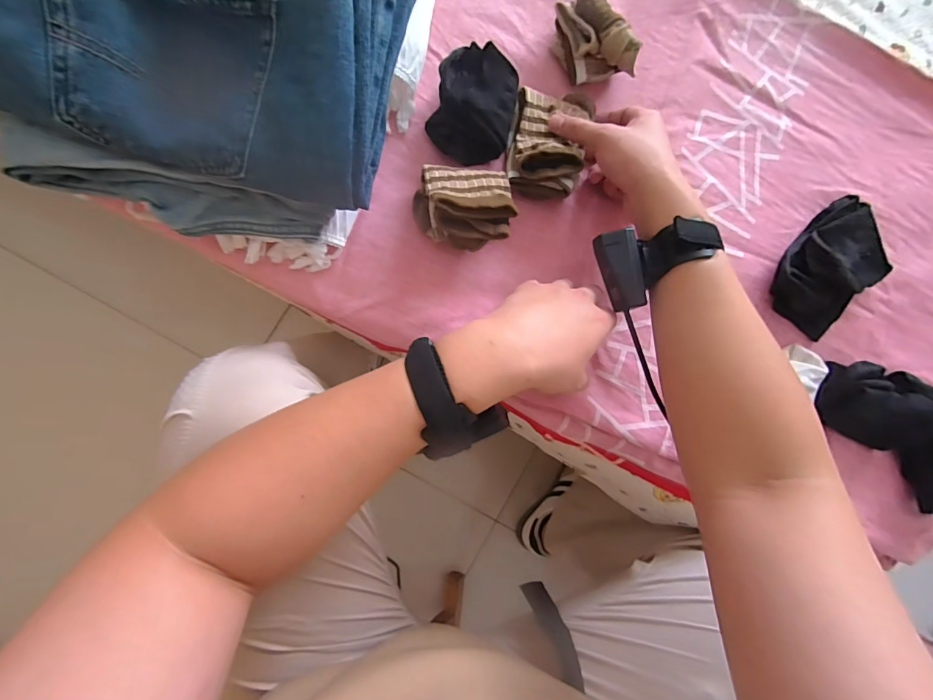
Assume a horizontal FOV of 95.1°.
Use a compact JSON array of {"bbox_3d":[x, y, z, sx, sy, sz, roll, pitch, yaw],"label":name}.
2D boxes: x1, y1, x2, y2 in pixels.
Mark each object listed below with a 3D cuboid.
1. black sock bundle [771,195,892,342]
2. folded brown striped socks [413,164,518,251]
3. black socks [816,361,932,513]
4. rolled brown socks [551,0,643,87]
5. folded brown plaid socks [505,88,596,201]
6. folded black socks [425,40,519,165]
[{"bbox_3d":[0.413,-0.092,0.472,0.102,0.054,0.150,45,85,-5],"label":"black sock bundle"},{"bbox_3d":[-0.001,-0.134,0.404,0.090,0.068,0.076,5,89,-7],"label":"folded brown striped socks"},{"bbox_3d":[0.482,0.098,0.476,0.197,0.059,0.138,15,88,-7],"label":"black socks"},{"bbox_3d":[0.128,-0.311,0.434,0.045,0.061,0.091,-31,93,-6],"label":"rolled brown socks"},{"bbox_3d":[0.086,-0.209,0.427,0.078,0.051,0.112,10,88,-7],"label":"folded brown plaid socks"},{"bbox_3d":[0.008,-0.236,0.422,0.082,0.049,0.112,16,88,-7],"label":"folded black socks"}]

